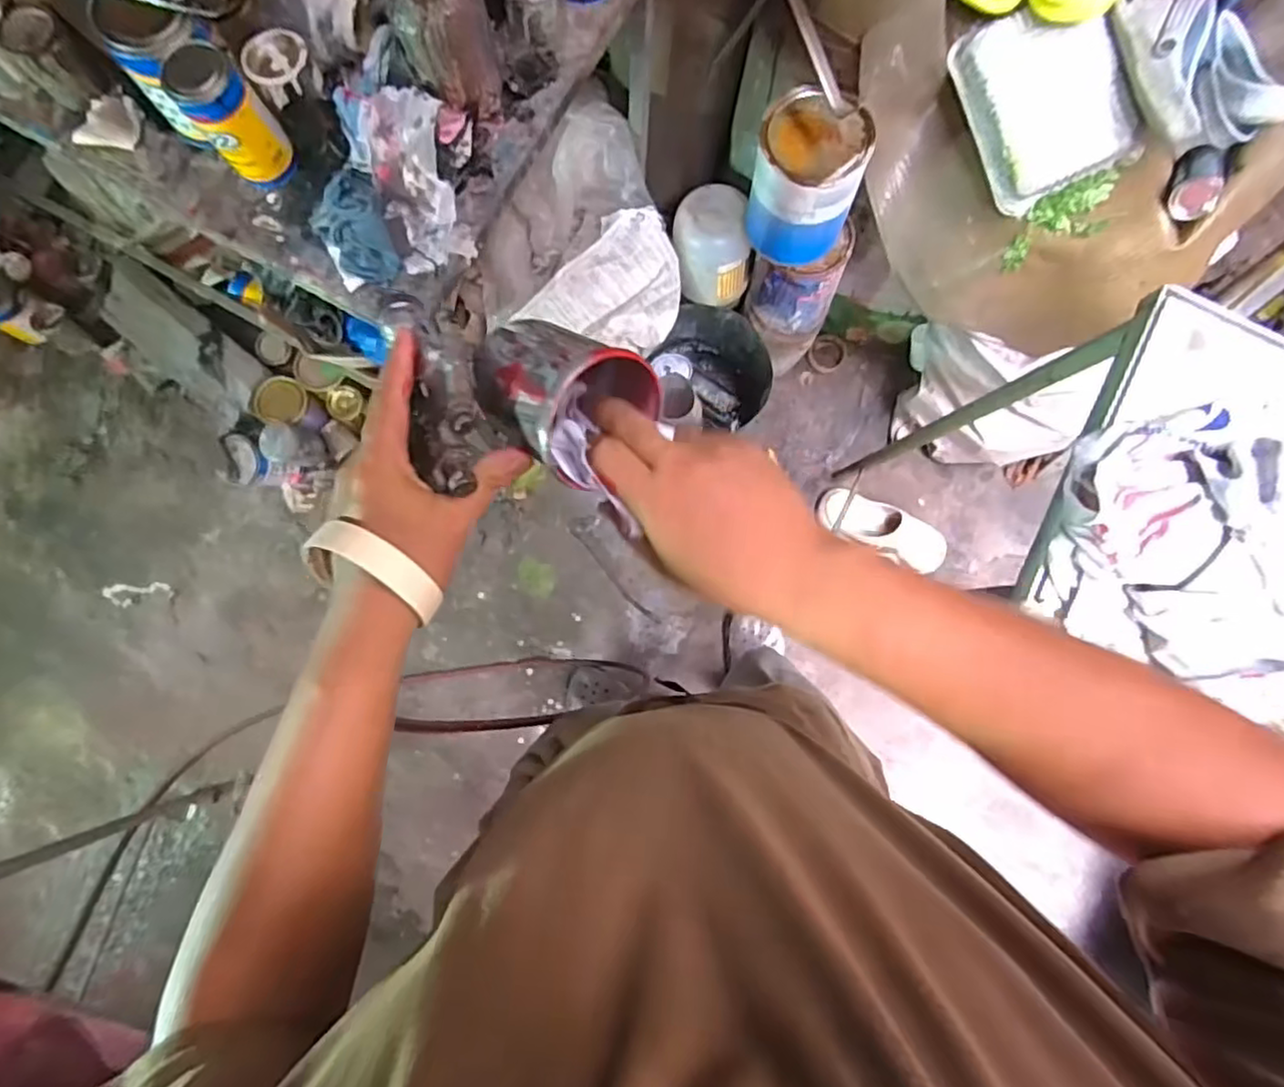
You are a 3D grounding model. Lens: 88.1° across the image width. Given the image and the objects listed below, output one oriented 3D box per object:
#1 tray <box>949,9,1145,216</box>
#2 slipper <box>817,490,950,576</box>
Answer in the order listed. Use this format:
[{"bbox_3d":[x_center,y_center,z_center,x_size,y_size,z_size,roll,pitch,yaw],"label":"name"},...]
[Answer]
[{"bbox_3d":[0.544,-0.600,0.899,0.174,0.049,0.236,-19,100,34],"label":"tray"},{"bbox_3d":[0.533,-0.033,1.452,0.289,0.084,0.097,21,82,3],"label":"slipper"}]

